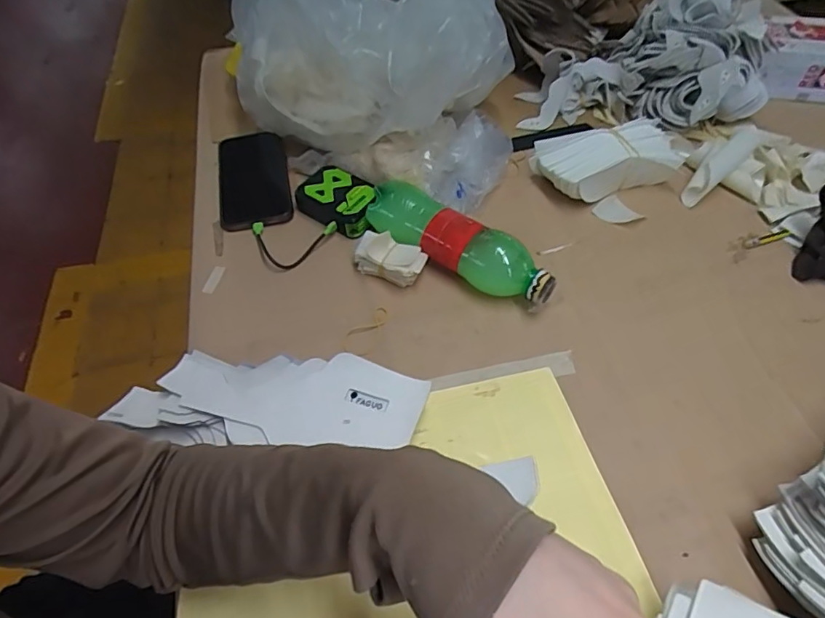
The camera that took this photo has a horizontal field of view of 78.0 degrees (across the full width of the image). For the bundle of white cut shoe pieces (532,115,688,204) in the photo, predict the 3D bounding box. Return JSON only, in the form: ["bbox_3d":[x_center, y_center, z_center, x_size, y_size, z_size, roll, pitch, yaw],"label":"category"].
[{"bbox_3d":[0.224,-0.174,0.591,0.165,0.055,0.081,-16,54,-12],"label":"bundle of white cut shoe pieces"}]

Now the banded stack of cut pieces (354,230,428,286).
[{"bbox_3d":[-0.022,-0.052,0.511,0.065,0.044,0.034,22,56,16],"label":"banded stack of cut pieces"}]

